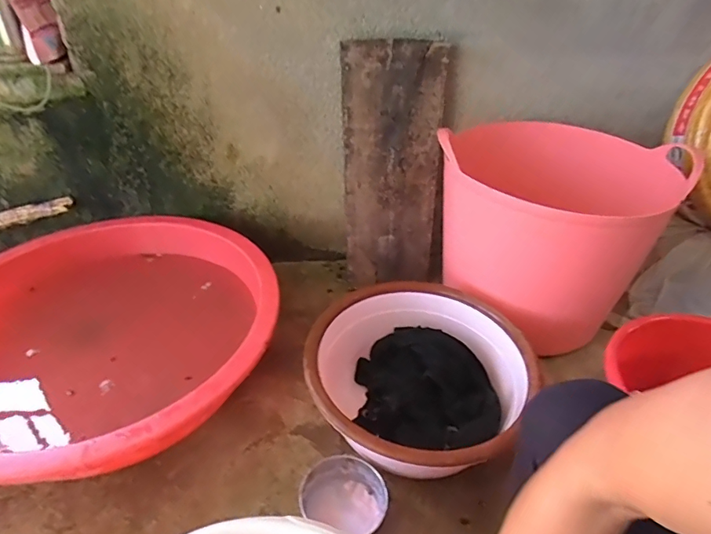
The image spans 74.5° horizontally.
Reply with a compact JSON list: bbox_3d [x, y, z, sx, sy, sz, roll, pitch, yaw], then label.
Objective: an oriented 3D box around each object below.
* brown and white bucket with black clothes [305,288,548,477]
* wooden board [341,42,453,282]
[{"bbox_3d":[0.118,0.216,0.885,0.400,0.170,0.403,1,35,0],"label":"brown and white bucket with black clothes"},{"bbox_3d":[0.097,-0.232,1.140,0.241,0.568,0.028,-6,26,-9],"label":"wooden board"}]

